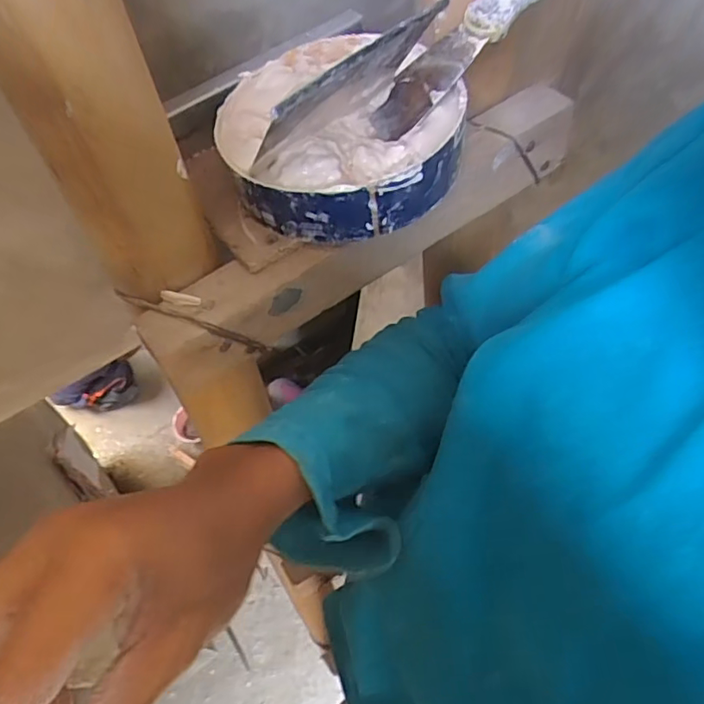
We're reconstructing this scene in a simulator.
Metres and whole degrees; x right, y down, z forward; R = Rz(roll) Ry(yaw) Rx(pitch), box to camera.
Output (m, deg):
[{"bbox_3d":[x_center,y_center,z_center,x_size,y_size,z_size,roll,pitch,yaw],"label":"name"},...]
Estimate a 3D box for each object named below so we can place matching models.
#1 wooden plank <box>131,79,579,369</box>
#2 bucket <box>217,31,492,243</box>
[{"bbox_3d":[0.020,-0.081,0.364,0.324,0.054,0.050,-31,67,-20],"label":"wooden plank"},{"bbox_3d":[-0.007,-0.139,0.344,0.142,0.061,0.150,2,60,-3],"label":"bucket"}]

